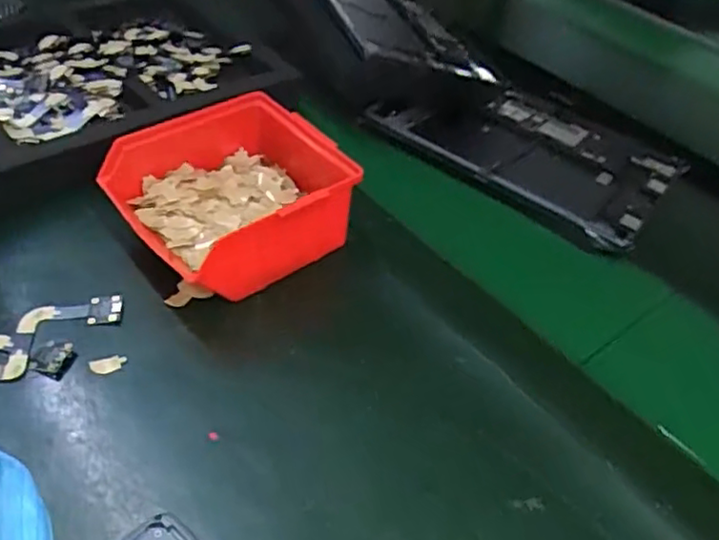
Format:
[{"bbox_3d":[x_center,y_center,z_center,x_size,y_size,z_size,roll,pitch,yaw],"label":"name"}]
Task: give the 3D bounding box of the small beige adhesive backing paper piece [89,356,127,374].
[{"bbox_3d":[-0.146,0.055,0.372,0.020,0.004,0.010,-12,48,-18],"label":"small beige adhesive backing paper piece"}]

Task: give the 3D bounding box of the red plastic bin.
[{"bbox_3d":[-0.079,-0.050,0.440,0.128,0.071,0.139,36,52,26],"label":"red plastic bin"}]

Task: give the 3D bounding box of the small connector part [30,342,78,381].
[{"bbox_3d":[-0.176,0.051,0.368,0.020,0.006,0.022,15,45,8],"label":"small connector part"}]

